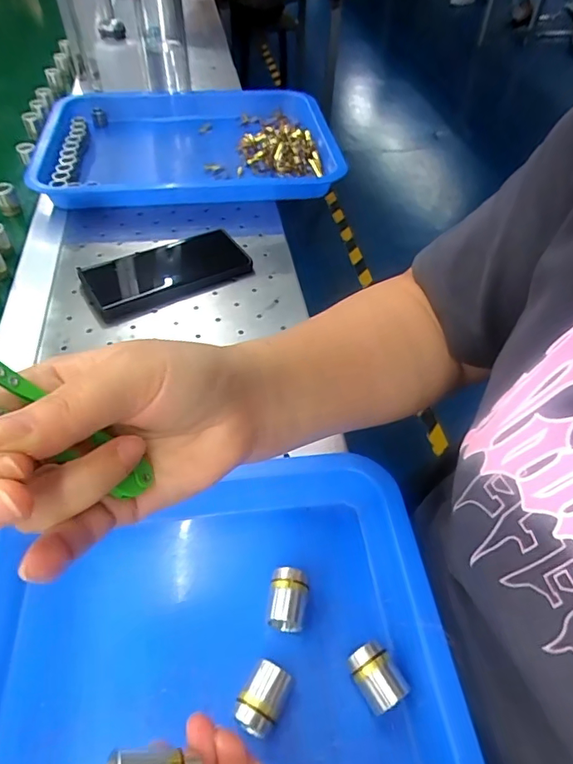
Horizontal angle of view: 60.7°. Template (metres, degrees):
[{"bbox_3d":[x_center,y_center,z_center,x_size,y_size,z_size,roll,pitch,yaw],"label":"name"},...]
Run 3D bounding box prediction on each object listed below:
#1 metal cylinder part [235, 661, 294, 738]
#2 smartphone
[{"bbox_3d":[-0.012,0.165,0.255,0.021,0.022,0.032,28,54,21],"label":"metal cylinder part"},{"bbox_3d":[-0.123,-0.118,0.510,0.164,0.015,0.087,-24,54,-21],"label":"smartphone"}]

